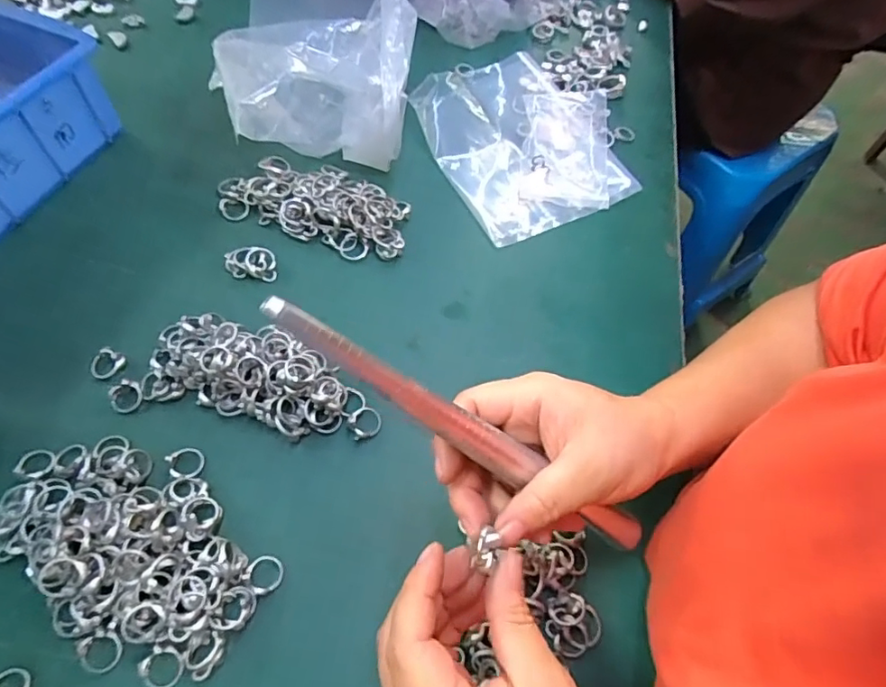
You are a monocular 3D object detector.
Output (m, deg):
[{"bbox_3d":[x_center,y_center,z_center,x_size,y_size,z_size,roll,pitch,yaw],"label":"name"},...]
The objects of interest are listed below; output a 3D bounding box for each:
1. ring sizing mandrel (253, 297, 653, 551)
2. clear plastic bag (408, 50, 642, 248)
[{"bbox_3d":[0.023,0.049,0.251,0.241,0.014,0.016,36,55,-28],"label":"ring sizing mandrel"},{"bbox_3d":[0.079,-0.198,0.513,0.164,0.029,0.203,-21,63,-14],"label":"clear plastic bag"}]

